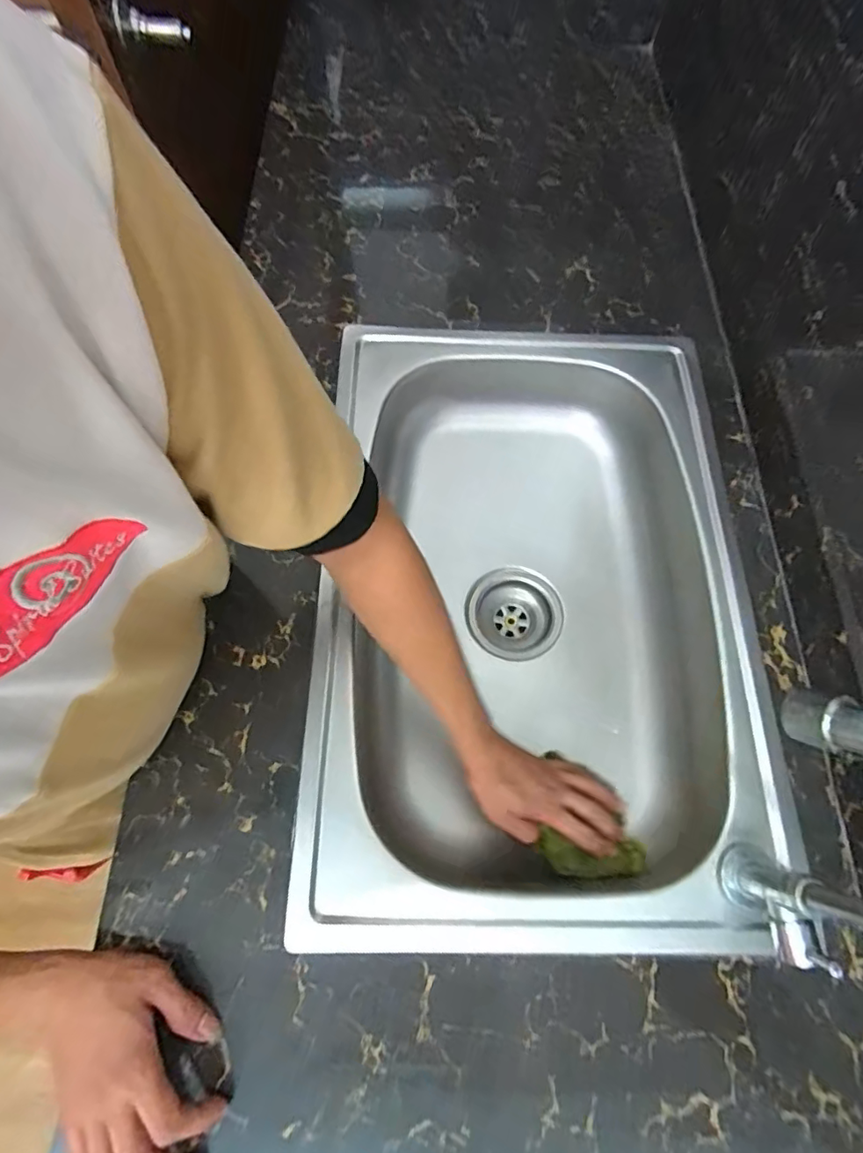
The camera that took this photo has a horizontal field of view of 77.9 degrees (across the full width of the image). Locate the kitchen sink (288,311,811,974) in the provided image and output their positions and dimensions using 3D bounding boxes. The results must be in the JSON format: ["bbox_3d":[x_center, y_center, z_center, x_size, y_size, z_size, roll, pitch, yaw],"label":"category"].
[{"bbox_3d":[0.096,0.030,0.579,0.405,0.163,0.600,1,68,1],"label":"kitchen sink"}]

